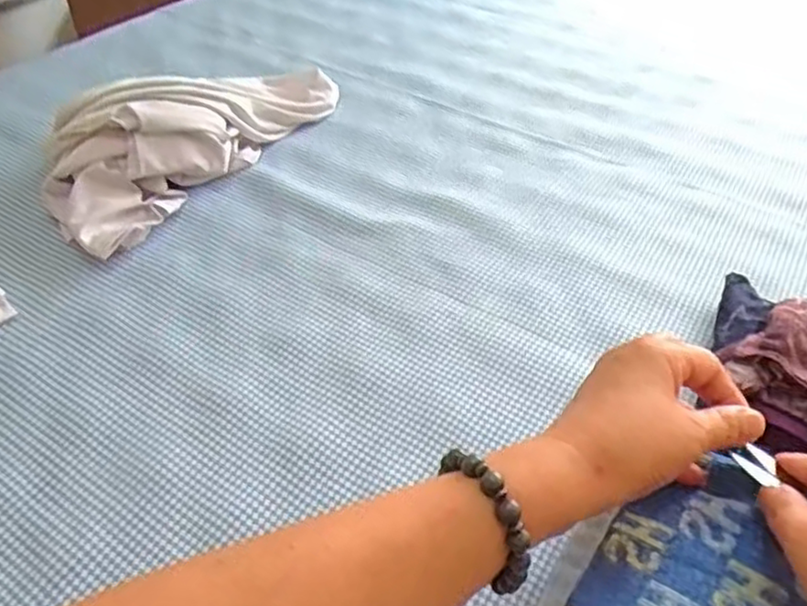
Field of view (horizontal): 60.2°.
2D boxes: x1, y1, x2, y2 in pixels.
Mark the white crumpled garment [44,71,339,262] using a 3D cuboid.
[{"bbox_3d":[-0.215,-0.174,0.675,0.137,0.072,0.328,25,48,20],"label":"white crumpled garment"}]

